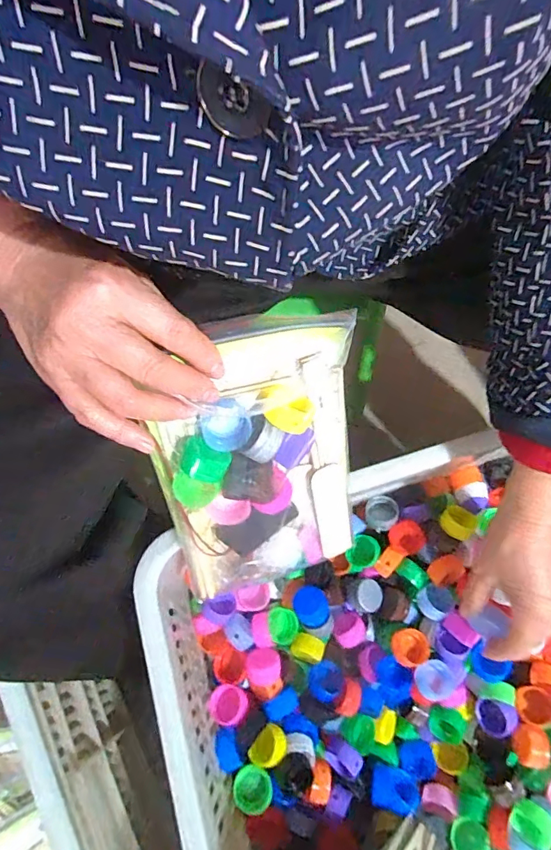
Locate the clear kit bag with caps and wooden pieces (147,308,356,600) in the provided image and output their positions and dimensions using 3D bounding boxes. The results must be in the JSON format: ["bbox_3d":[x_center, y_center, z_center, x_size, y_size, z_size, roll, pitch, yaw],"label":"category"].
[{"bbox_3d":[-0.008,0.036,0.334,0.135,0.215,0.038,-15,31,-13],"label":"clear kit bag with caps and wooden pieces"}]

